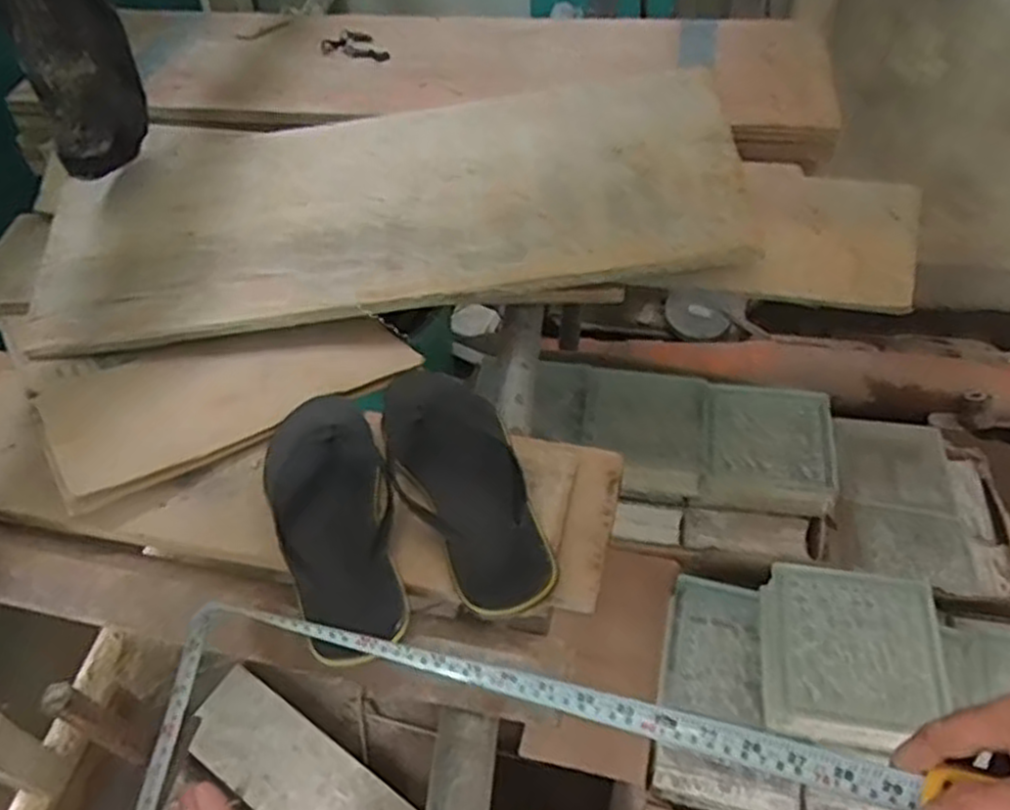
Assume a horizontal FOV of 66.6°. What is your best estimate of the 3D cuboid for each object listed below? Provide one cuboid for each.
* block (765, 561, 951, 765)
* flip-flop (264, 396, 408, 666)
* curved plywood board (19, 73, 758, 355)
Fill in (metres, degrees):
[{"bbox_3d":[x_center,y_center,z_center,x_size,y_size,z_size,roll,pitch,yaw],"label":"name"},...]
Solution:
[{"bbox_3d":[0.420,0.300,0.931,0.204,0.069,0.195,7,51,6],"label":"block"},{"bbox_3d":[-0.144,0.093,0.646,0.099,0.034,0.246,-14,52,-11],"label":"flip-flop"},{"bbox_3d":[-0.135,-0.229,0.860,0.779,0.114,0.329,0,51,0],"label":"curved plywood board"}]

